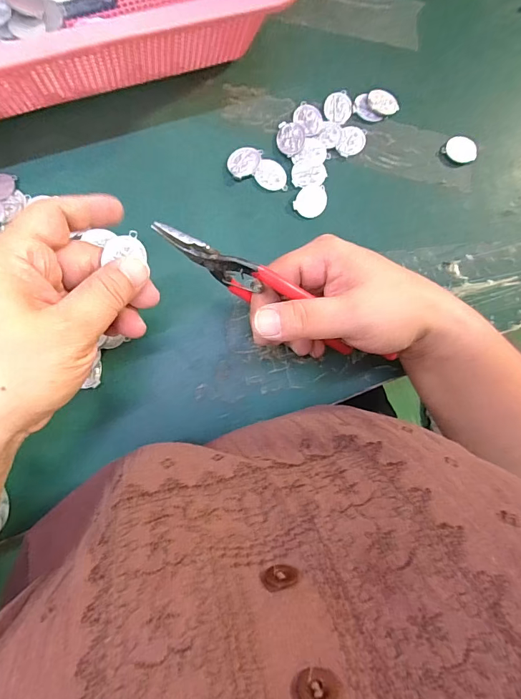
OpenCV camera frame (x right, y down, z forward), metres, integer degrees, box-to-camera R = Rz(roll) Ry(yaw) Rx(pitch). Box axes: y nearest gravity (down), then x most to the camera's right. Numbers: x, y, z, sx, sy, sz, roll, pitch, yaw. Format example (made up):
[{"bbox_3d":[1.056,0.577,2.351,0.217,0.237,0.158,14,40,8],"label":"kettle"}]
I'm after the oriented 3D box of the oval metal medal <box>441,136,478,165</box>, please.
[{"bbox_3d":[0.158,-0.157,0.320,0.026,0.004,0.023,35,88,-3],"label":"oval metal medal"}]

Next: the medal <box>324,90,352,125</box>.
[{"bbox_3d":[0.060,-0.186,0.310,0.021,0.004,0.027,19,83,-6],"label":"medal"}]

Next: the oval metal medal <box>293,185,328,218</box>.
[{"bbox_3d":[0.037,-0.109,0.300,0.026,0.004,0.022,-14,87,-9],"label":"oval metal medal"}]

